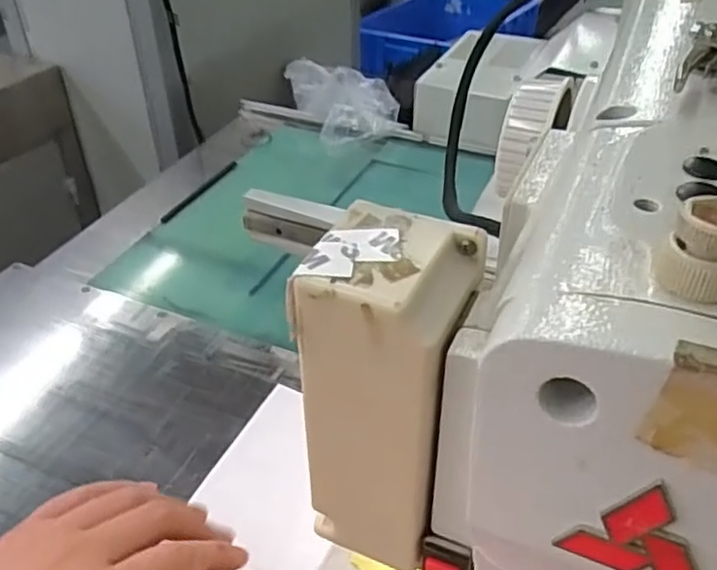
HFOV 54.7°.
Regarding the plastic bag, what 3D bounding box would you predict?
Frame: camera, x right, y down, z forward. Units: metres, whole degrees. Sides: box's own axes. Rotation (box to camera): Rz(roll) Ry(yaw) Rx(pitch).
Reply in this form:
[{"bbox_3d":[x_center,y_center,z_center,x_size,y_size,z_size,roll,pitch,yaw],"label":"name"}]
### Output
[{"bbox_3d":[-0.015,-0.212,0.807,0.089,0.066,0.150,-18,40,-21],"label":"plastic bag"}]

